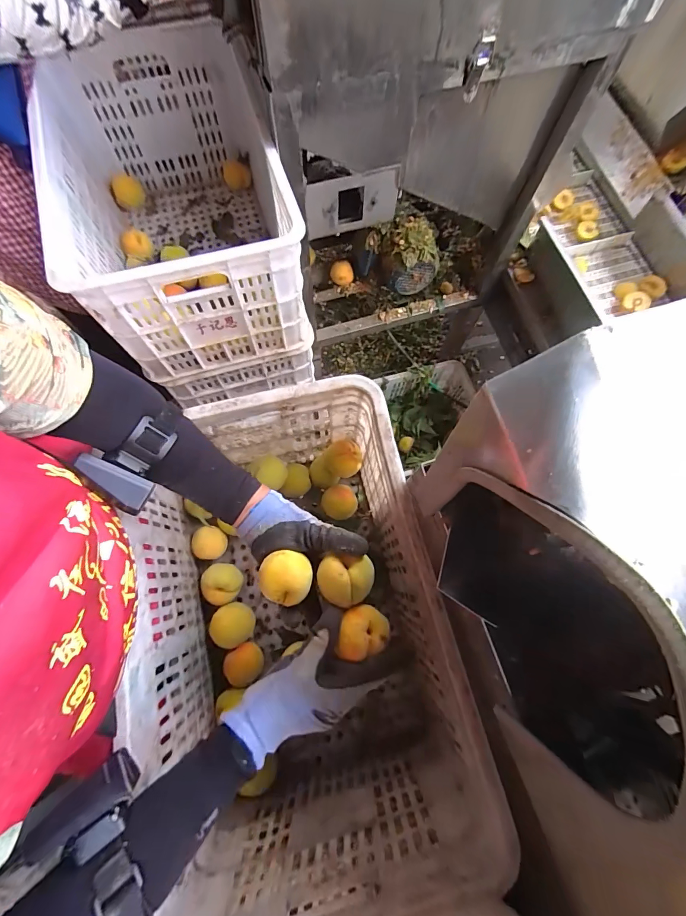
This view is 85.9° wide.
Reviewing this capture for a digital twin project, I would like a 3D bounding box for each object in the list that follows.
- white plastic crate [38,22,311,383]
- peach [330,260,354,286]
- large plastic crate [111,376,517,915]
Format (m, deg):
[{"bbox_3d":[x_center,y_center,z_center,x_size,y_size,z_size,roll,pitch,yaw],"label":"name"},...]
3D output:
[{"bbox_3d":[-0.303,-0.479,0.707,0.348,0.285,0.540,-17,76,-7],"label":"white plastic crate"},{"bbox_3d":[-0.004,-0.576,1.156,0.074,0.065,0.053,3,74,-1],"label":"peach"},{"bbox_3d":[-0.067,0.210,0.509,0.334,0.283,0.524,-11,75,-5],"label":"large plastic crate"}]

